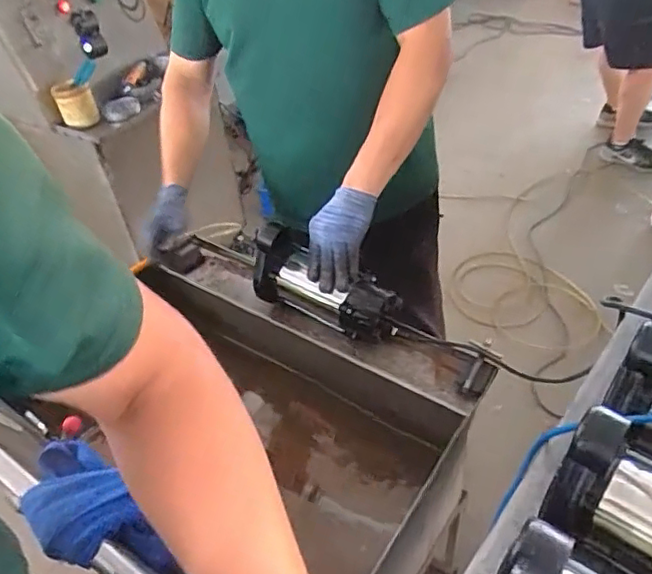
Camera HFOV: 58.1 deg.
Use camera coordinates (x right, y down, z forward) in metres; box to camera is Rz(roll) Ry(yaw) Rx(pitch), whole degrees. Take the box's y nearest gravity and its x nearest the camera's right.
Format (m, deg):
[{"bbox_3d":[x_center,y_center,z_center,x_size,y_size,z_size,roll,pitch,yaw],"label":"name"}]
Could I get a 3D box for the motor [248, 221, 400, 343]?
[{"bbox_3d":[0.001,-0.016,0.993,0.265,0.113,0.106,20,47,28],"label":"motor"}]

